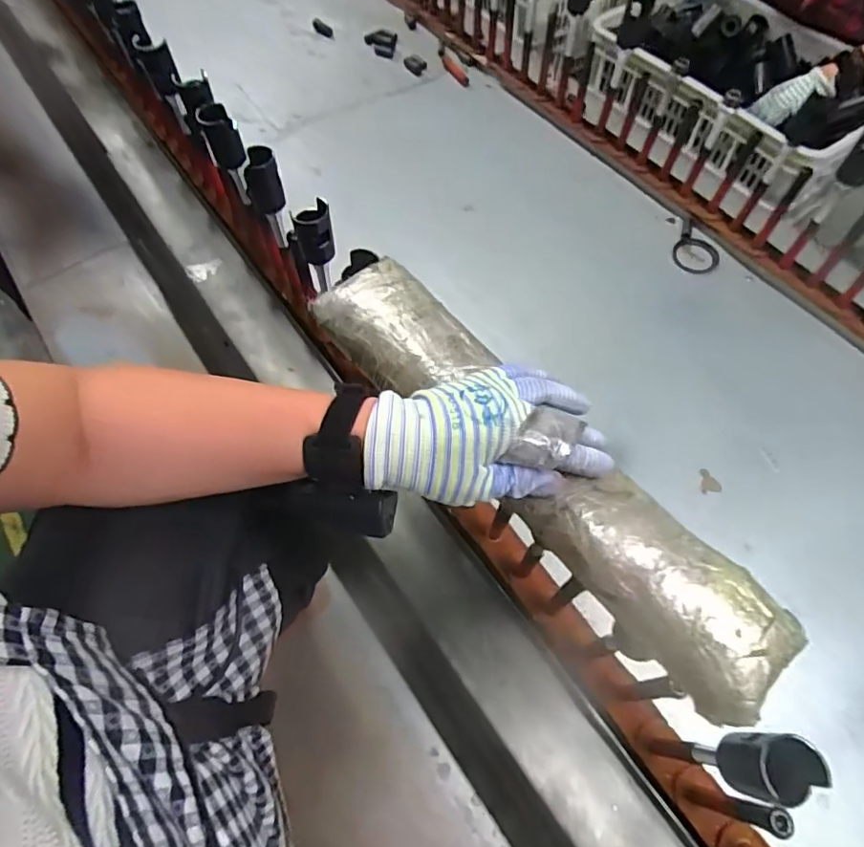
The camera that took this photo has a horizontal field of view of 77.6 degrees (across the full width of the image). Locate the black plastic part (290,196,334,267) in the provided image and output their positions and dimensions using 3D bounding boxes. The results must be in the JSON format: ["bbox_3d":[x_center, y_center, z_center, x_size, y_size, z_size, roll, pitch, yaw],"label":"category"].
[{"bbox_3d":[-0.132,-0.214,0.599,0.041,0.071,0.038,-15,66,-7],"label":"black plastic part"}]

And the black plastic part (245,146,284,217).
[{"bbox_3d":[-0.204,-0.292,0.648,0.043,0.077,0.035,-16,66,-7],"label":"black plastic part"}]

